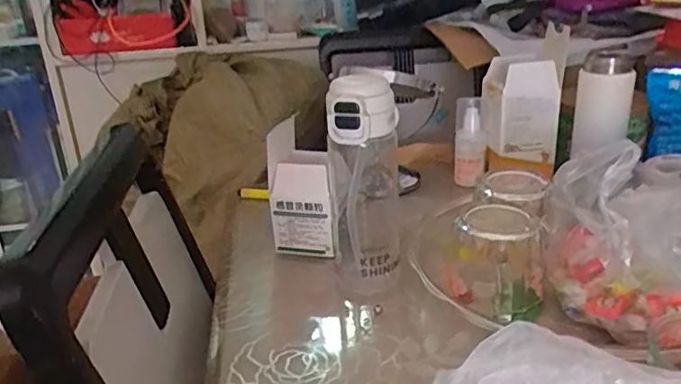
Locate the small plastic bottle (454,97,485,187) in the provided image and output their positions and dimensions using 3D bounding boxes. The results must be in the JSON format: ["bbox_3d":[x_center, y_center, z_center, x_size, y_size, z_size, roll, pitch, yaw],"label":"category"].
[{"bbox_3d":[0.196,-0.075,0.895,0.045,0.123,0.042,2,23,14],"label":"small plastic bottle"}]

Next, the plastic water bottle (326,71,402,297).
[{"bbox_3d":[0.027,-0.005,0.614,0.075,0.222,0.089,-3,22,1],"label":"plastic water bottle"}]

